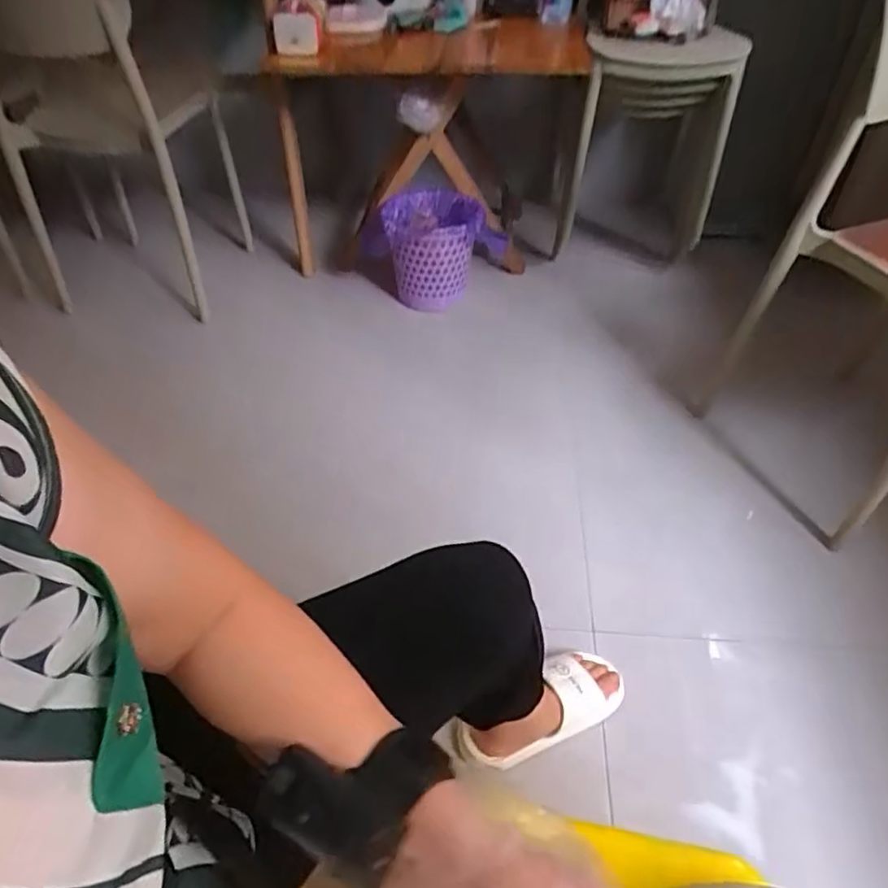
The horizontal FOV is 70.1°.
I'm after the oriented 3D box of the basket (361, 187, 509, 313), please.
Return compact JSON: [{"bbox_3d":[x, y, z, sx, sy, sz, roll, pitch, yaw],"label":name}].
[{"bbox_3d":[-0.027,-0.466,1.494,0.201,0.248,0.278,-32,56,-27],"label":"basket"}]

